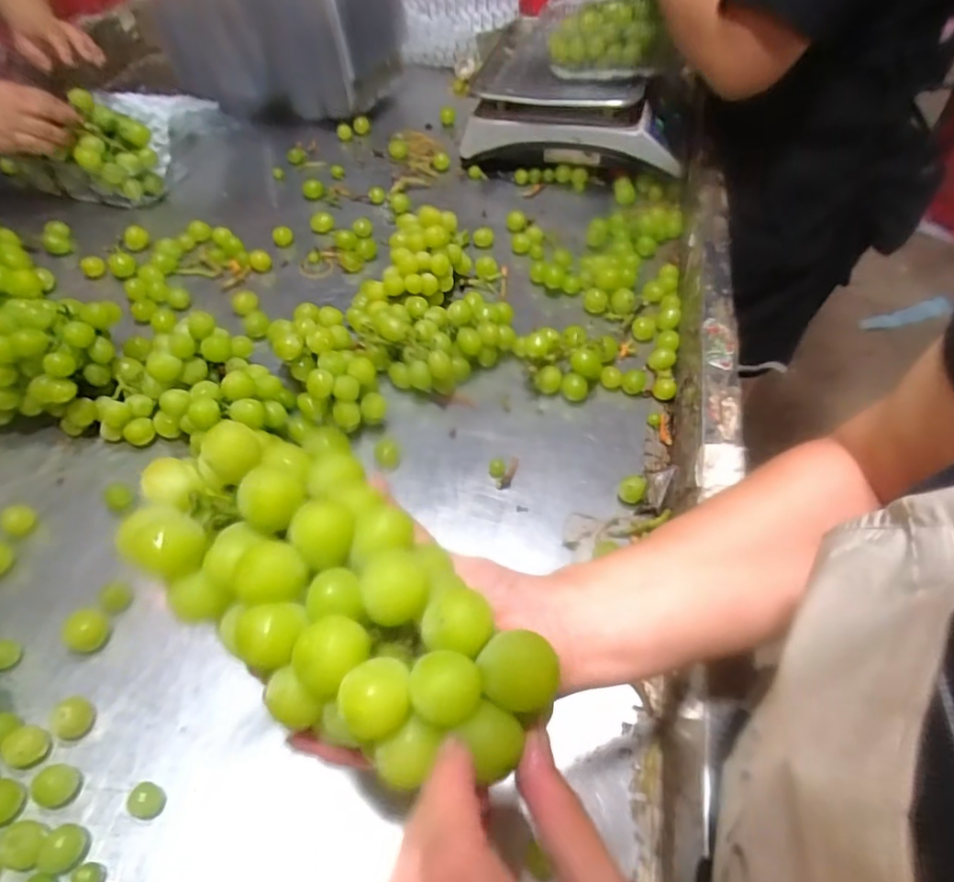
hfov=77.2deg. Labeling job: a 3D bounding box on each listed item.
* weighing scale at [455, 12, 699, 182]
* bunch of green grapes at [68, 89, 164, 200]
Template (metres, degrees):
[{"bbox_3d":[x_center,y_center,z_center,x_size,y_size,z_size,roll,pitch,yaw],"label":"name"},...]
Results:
[{"bbox_3d":[0.169,-0.510,0.908,0.318,0.136,0.268,13,51,9],"label":"weighing scale"},{"bbox_3d":[-0.479,-0.394,0.800,0.090,0.099,0.113,-9,51,-9],"label":"bunch of green grapes"}]

